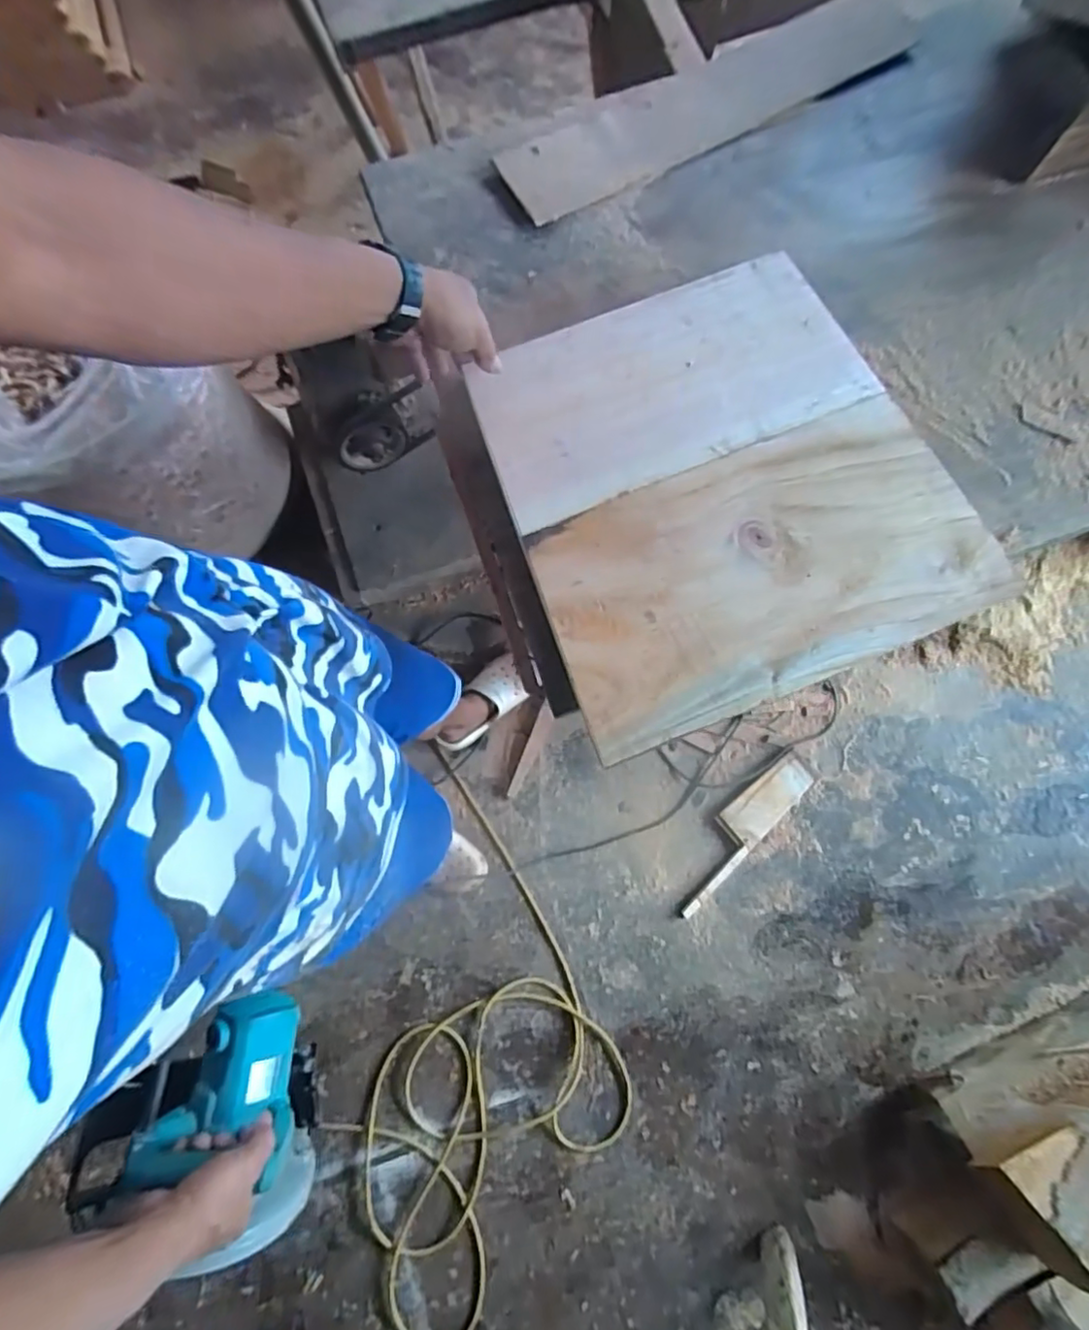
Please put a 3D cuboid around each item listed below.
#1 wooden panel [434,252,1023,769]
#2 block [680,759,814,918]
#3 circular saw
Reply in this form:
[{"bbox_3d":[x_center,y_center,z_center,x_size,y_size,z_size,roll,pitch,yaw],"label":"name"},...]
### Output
[{"bbox_3d":[0.160,-0.182,0.625,0.441,0.032,0.438,-23,79,-5],"label":"wooden panel"},{"bbox_3d":[0.427,0.363,1.335,0.416,0.036,0.103,-43,80,-10],"label":"block"},{"bbox_3d":[-0.368,0.470,0.658,0.229,0.241,0.195,2,76,0],"label":"circular saw"}]

